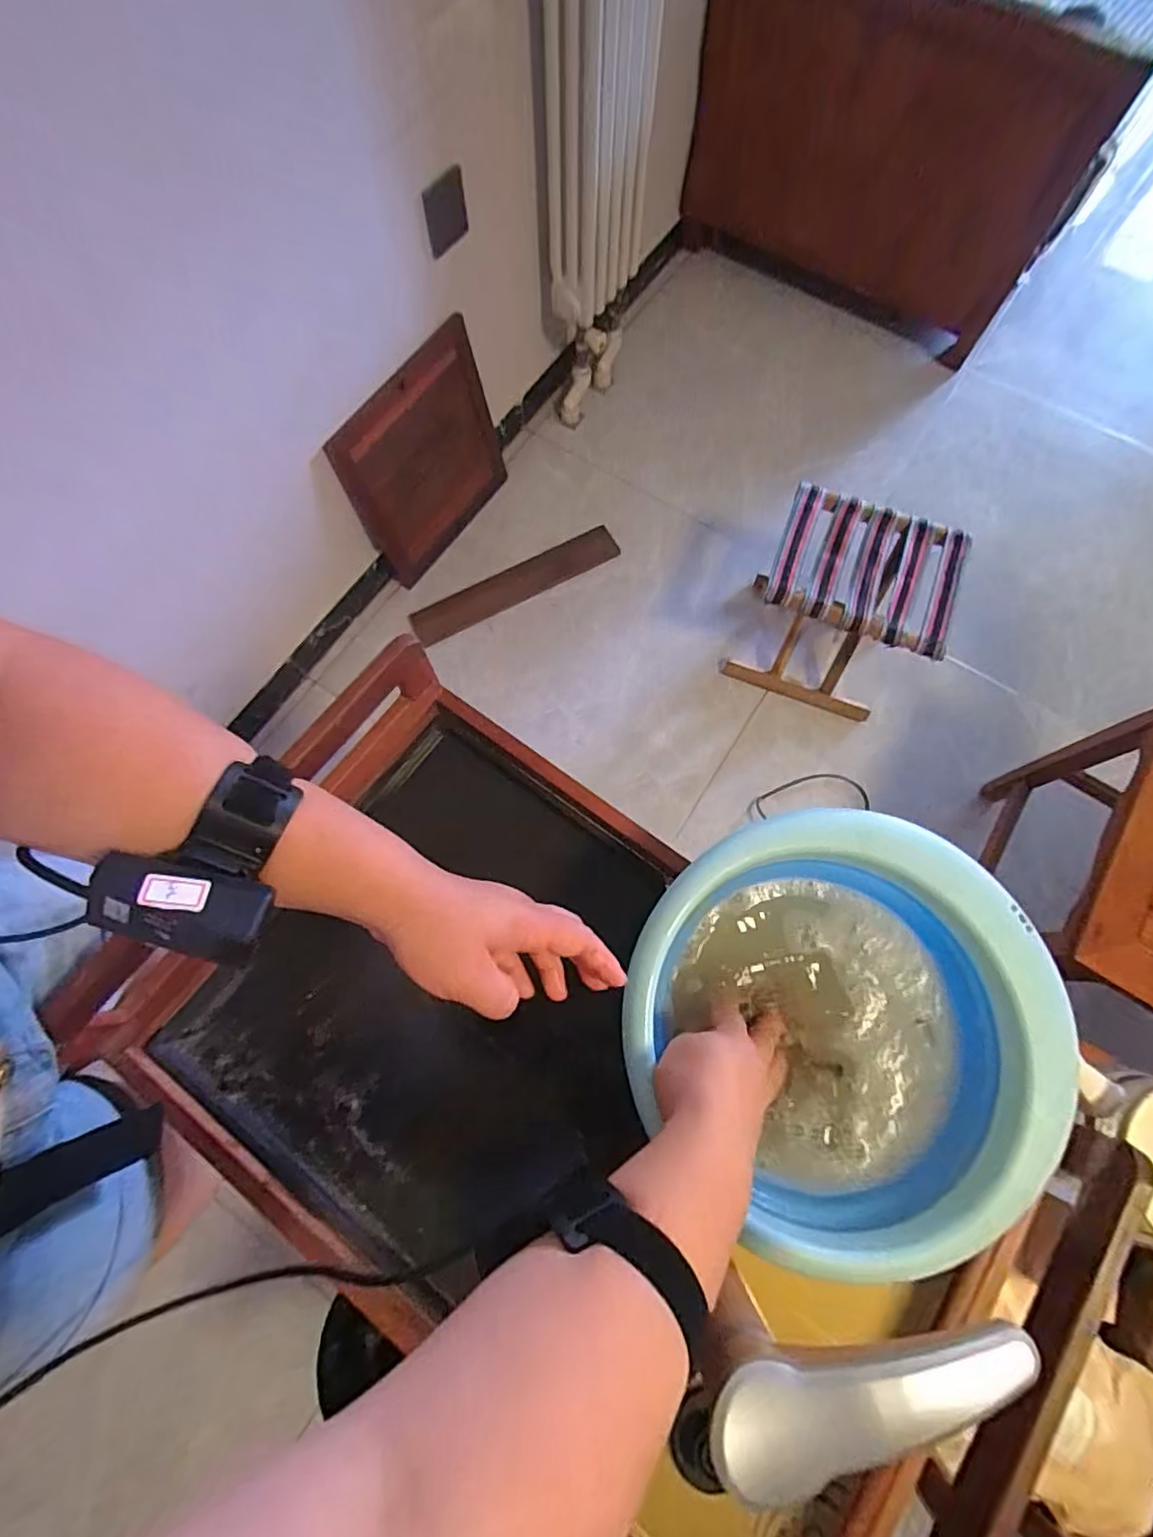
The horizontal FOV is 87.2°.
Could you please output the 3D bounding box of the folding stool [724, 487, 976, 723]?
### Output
[{"bbox_3d":[0.478,-0.295,1.125,0.286,0.299,0.232,21,74,6],"label":"folding stool"}]

